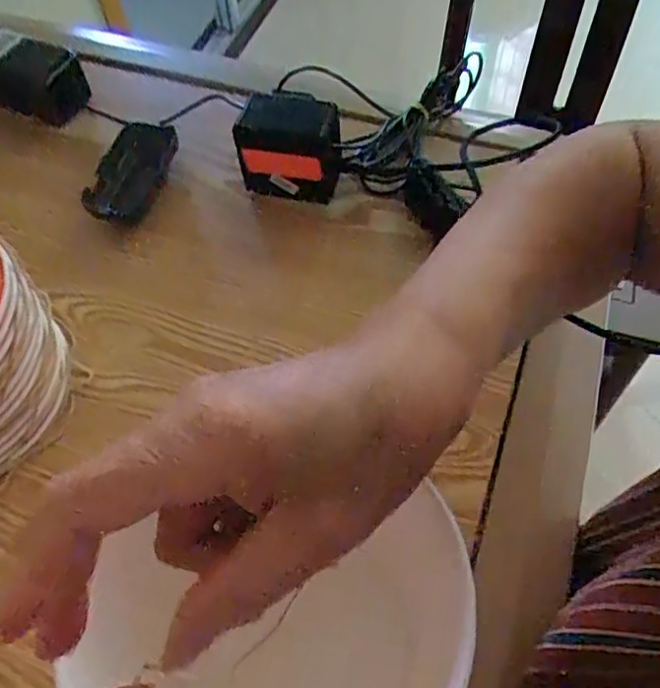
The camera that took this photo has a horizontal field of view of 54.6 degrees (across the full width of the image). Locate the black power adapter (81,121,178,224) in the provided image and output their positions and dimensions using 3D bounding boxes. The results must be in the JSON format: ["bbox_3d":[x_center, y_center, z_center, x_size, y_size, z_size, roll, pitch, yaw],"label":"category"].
[{"bbox_3d":[-0.175,-0.152,0.562,0.057,0.023,0.105,12,58,9],"label":"black power adapter"}]

